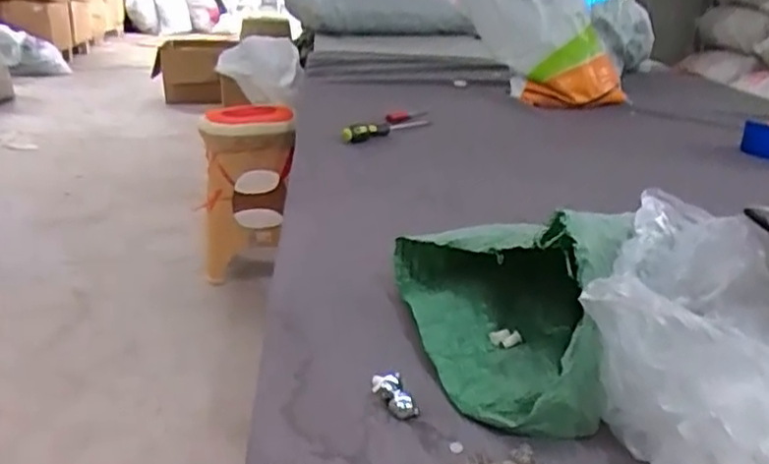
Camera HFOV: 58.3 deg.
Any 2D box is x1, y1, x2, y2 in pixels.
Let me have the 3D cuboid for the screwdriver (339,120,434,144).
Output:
[{"bbox_3d":[0.010,-0.190,1.252,0.037,0.029,0.206,22,29,39],"label":"screwdriver"}]

